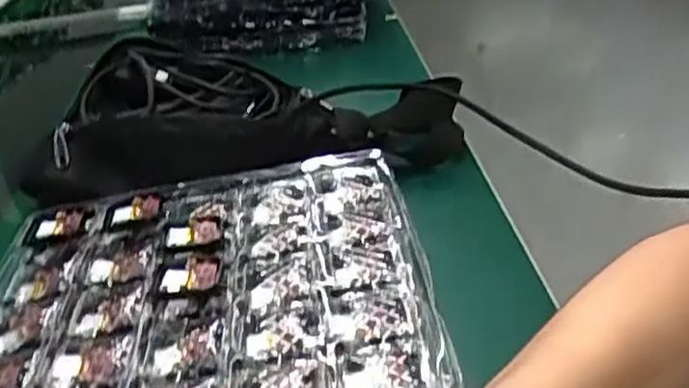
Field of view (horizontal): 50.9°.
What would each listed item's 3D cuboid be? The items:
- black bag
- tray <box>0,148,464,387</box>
[{"bbox_3d":[-0.083,-0.063,0.639,0.343,0.096,0.144,0,31,16],"label":"black bag"},{"bbox_3d":[-0.094,0.066,0.464,0.290,0.032,0.274,-11,30,-2],"label":"tray"}]

